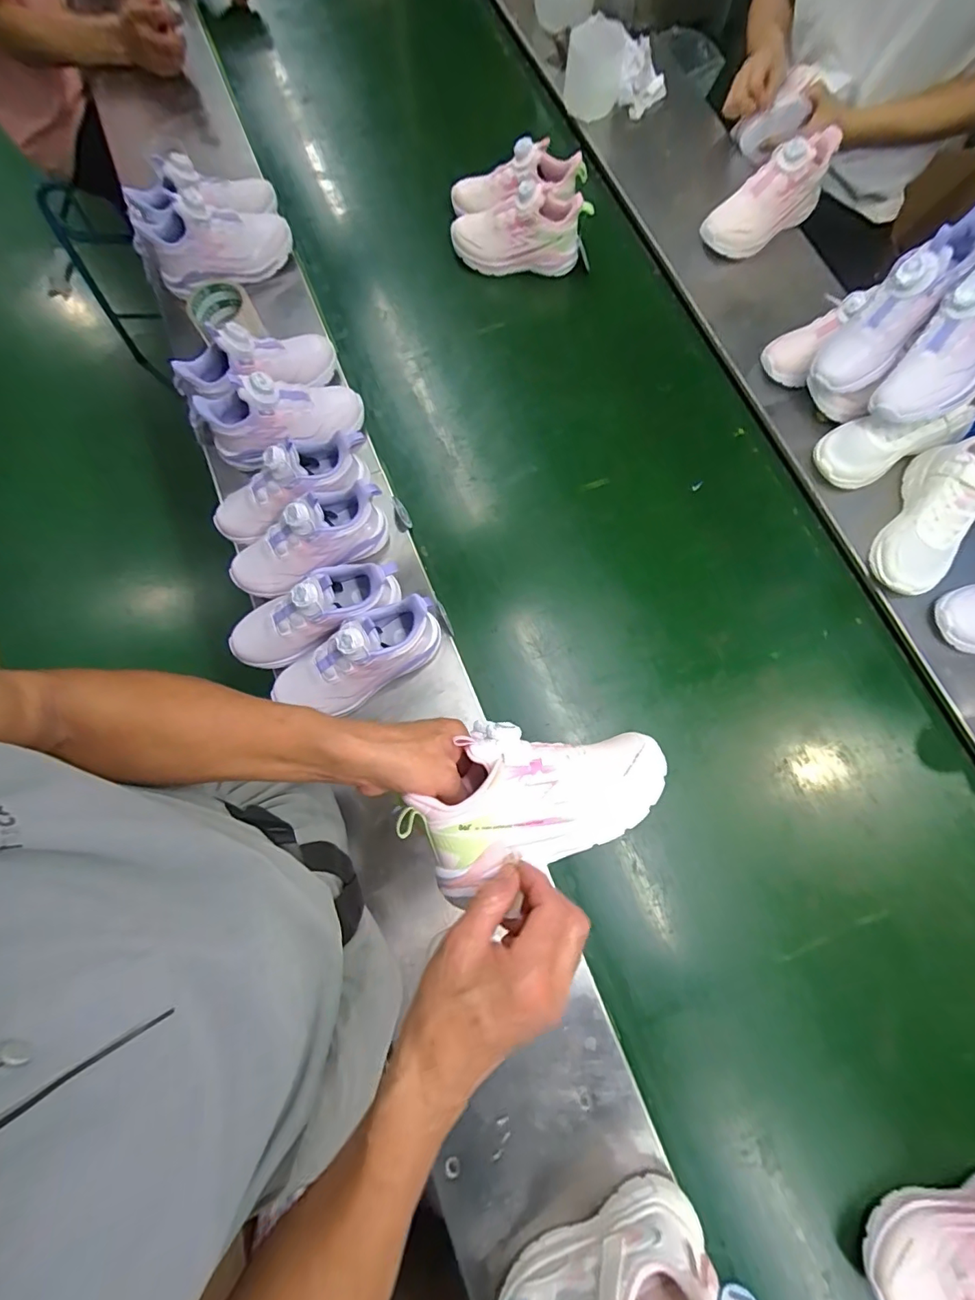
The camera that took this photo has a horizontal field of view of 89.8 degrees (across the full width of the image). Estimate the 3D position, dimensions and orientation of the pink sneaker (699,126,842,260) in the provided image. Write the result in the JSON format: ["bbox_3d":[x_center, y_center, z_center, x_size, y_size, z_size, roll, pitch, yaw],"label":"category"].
[{"bbox_3d":[0.434,-0.704,0.778,0.180,0.115,0.070,-28,78,-6],"label":"pink sneaker"}]

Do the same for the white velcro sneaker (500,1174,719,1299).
[{"bbox_3d":[0.105,0.611,0.450,0.230,0.095,0.081,-29,75,-6],"label":"white velcro sneaker"}]

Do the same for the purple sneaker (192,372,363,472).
[{"bbox_3d":[-0.280,-0.321,0.663,0.207,0.089,0.095,-17,74,-3],"label":"purple sneaker"}]

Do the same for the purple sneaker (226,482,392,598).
[{"bbox_3d":[-0.235,-0.148,0.620,0.221,0.089,0.085,-27,75,-6],"label":"purple sneaker"}]

